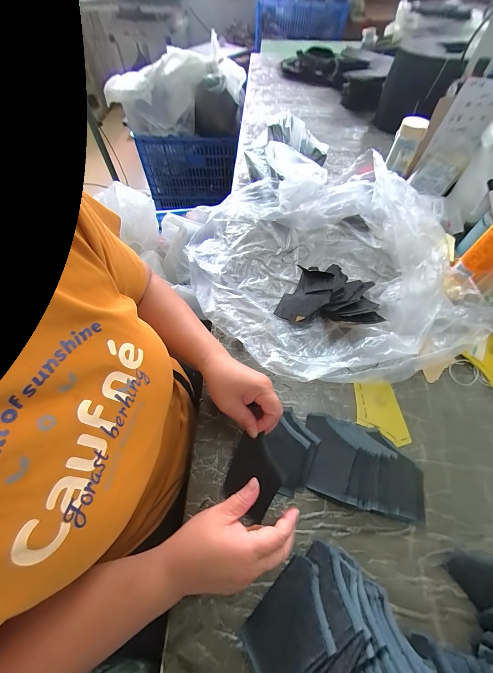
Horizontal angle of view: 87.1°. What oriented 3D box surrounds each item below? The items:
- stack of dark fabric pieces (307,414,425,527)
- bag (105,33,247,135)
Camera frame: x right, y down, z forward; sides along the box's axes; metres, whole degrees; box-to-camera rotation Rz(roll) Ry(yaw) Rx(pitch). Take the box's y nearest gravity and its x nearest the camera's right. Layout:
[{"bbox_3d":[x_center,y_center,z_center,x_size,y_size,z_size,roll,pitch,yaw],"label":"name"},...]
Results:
[{"bbox_3d":[0.169,0.182,0.368,0.162,0.019,0.110,12,60,6],"label":"stack of dark fabric pieces"},{"bbox_3d":[-0.298,-1.044,1.132,0.565,0.242,0.176,-10,59,10],"label":"bag"}]

